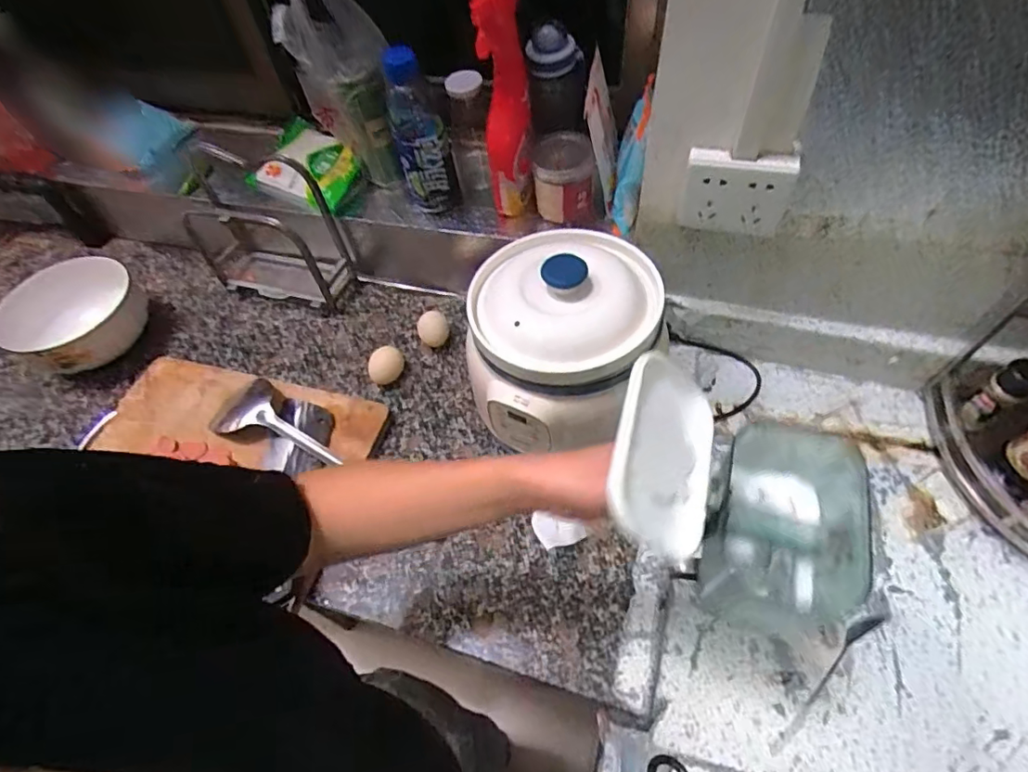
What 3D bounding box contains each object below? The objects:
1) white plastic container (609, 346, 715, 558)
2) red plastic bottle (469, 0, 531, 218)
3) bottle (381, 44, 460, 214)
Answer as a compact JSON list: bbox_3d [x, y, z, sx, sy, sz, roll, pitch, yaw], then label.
[{"bbox_3d":[0.091,0.038,0.318,0.082,0.009,0.116,35,59,-26],"label":"white plastic container"},{"bbox_3d":[-0.009,-0.340,0.664,0.058,0.271,0.057,-4,55,3],"label":"red plastic bottle"},{"bbox_3d":[-0.126,-0.334,0.714,0.064,0.202,0.067,-30,58,-15],"label":"bottle"}]

